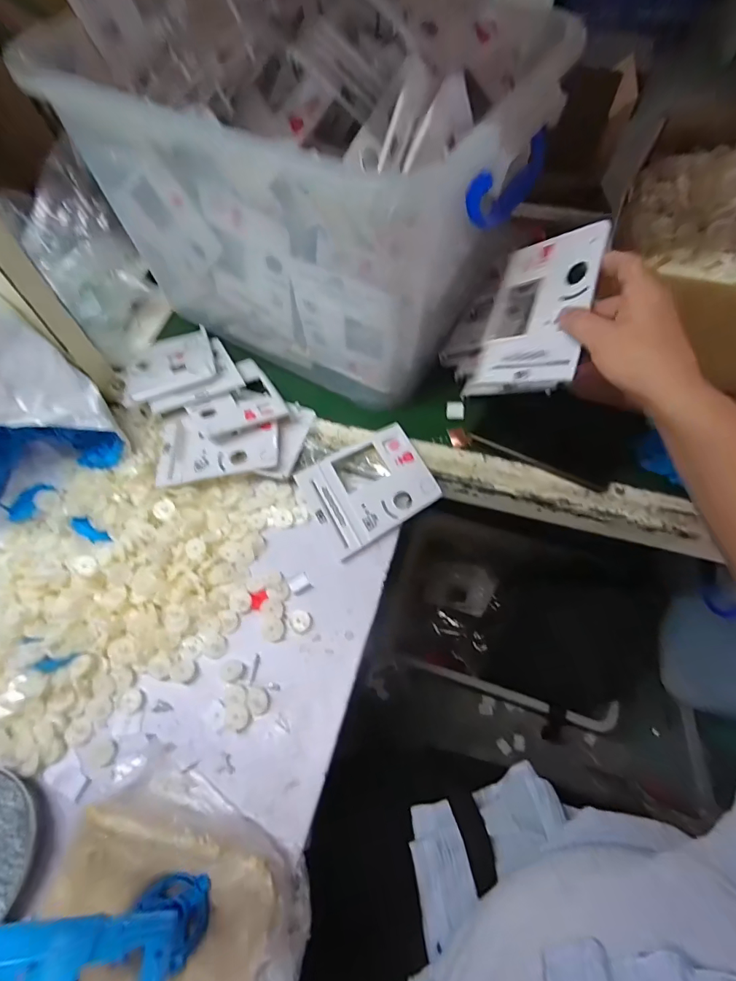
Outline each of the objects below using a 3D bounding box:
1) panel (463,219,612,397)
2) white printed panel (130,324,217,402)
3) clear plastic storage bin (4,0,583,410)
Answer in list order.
[{"bbox_3d":[0.158,-0.165,0.425,0.010,0.118,0.150,16,88,-33],"label":"panel"},{"bbox_3d":[-0.269,-0.175,0.614,0.111,0.007,0.140,-22,48,-7],"label":"white printed panel"},{"bbox_3d":[-0.061,-0.349,0.530,0.446,0.307,0.265,24,64,14],"label":"clear plastic storage bin"}]

